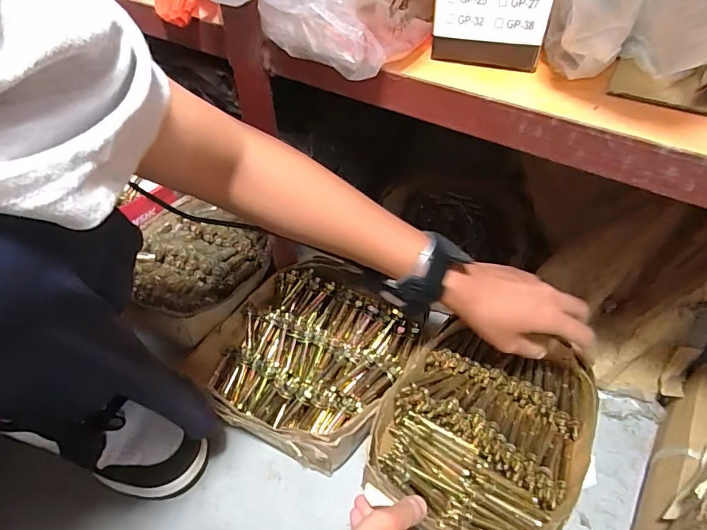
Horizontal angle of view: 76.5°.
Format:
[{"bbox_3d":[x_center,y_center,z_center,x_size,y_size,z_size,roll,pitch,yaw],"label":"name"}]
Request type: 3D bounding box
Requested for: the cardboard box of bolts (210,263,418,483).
[{"bbox_3d":[-0.049,0.101,0.491,0.194,0.077,0.195,24,52,23],"label":"cardboard box of bolts"}]

